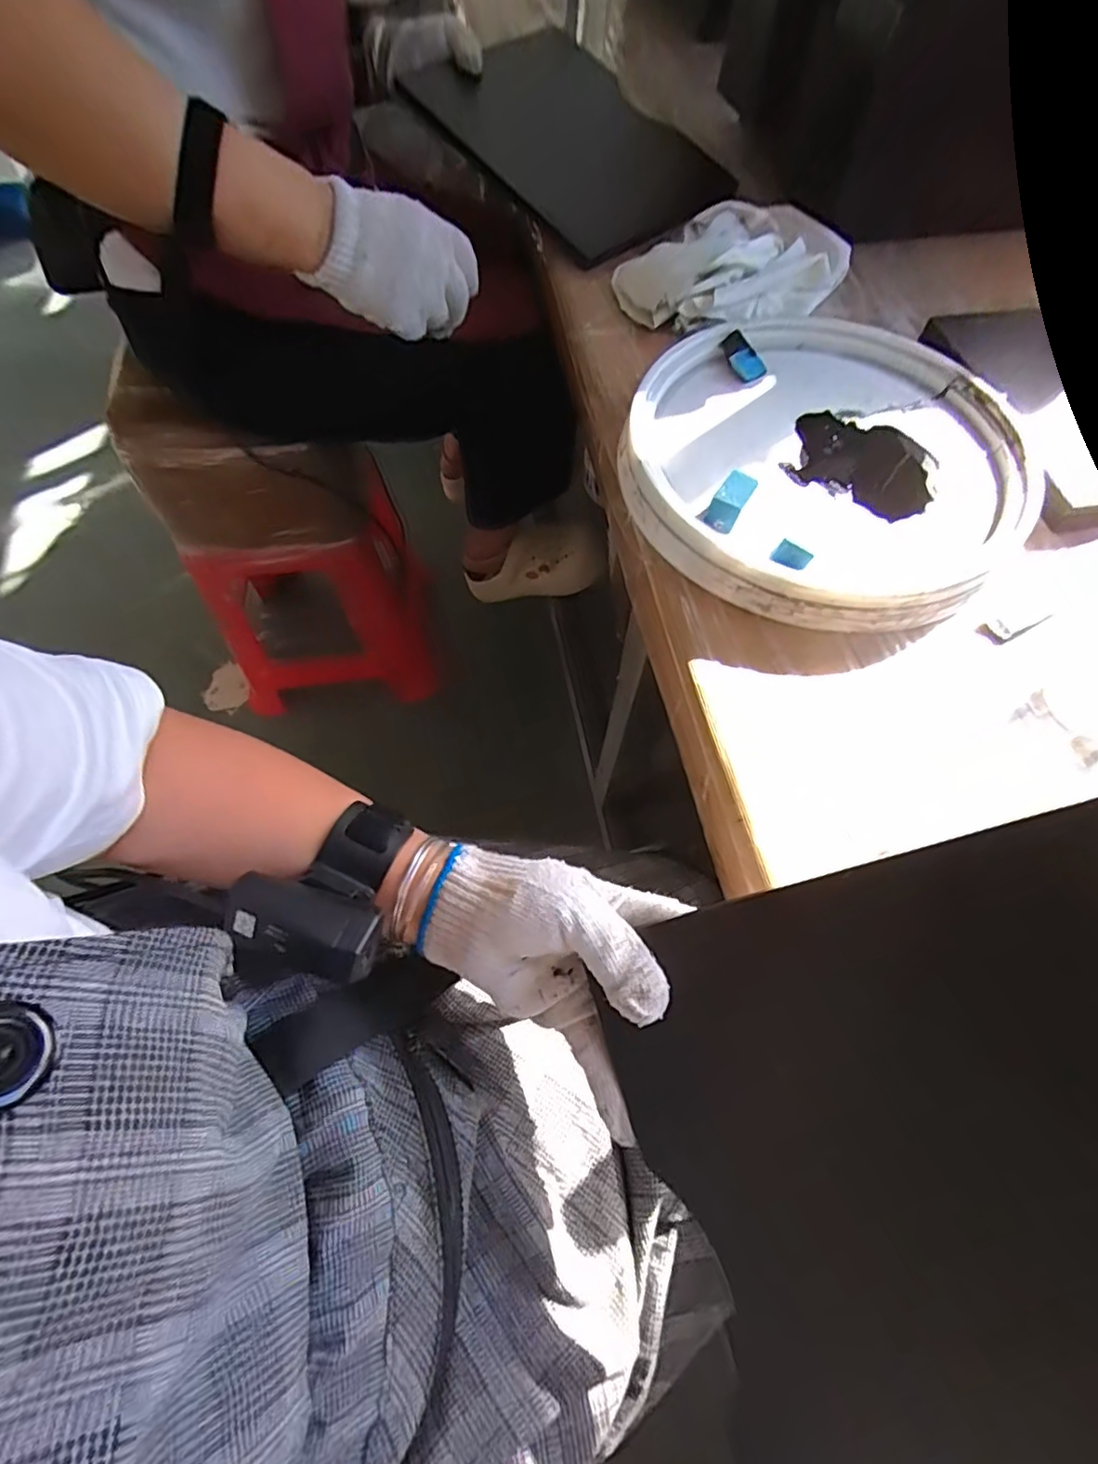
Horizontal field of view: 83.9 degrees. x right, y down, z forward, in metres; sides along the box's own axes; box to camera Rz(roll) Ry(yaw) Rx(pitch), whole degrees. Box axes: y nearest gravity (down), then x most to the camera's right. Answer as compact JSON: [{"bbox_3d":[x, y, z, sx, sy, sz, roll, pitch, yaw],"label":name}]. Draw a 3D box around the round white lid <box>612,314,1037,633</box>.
[{"bbox_3d":[0.208,-0.204,0.456,0.288,0.042,0.276,1,63,-2],"label":"round white lid"}]

